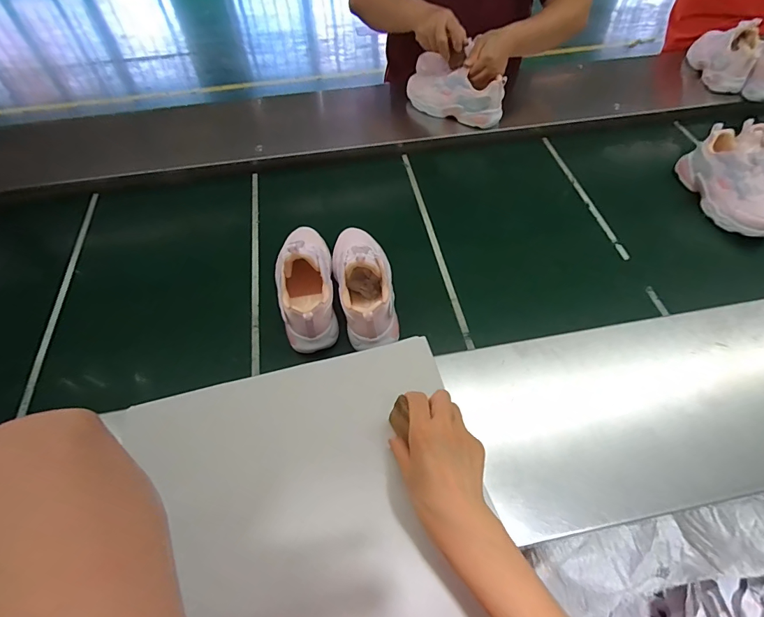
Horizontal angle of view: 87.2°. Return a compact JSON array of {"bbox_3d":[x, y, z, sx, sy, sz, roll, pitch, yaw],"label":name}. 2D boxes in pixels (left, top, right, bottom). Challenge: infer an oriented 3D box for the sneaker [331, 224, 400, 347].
[{"bbox_3d":[-0.025,-0.055,0.597,0.082,0.092,0.215,-9,57,-7],"label":"sneaker"}]

